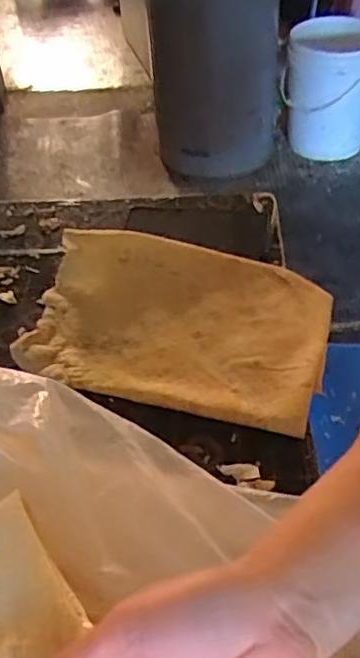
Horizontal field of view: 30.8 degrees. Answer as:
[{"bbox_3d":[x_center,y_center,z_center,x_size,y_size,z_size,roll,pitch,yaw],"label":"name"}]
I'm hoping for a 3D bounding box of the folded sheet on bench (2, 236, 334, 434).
[{"bbox_3d":[-0.001,-0.009,0.612,0.269,0.029,0.192,10,47,12],"label":"folded sheet on bench"}]

